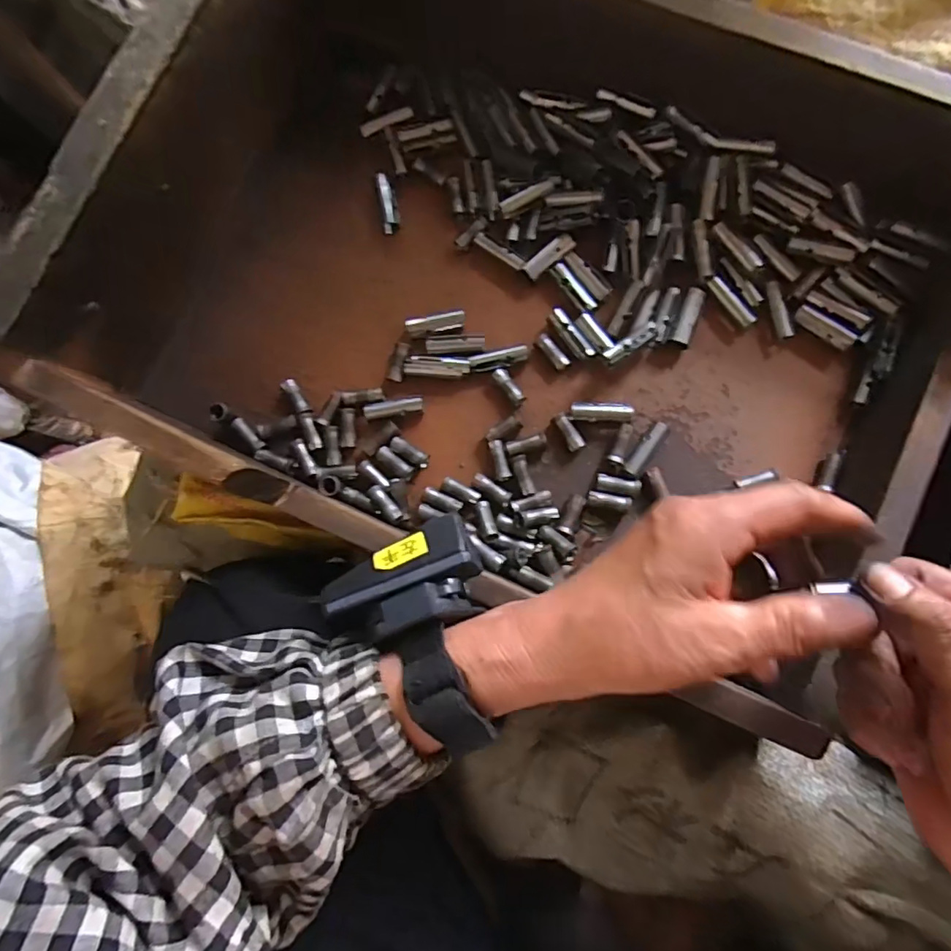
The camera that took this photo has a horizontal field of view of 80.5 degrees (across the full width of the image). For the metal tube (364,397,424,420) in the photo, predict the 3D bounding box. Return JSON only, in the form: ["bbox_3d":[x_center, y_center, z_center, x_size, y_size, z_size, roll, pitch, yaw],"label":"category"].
[{"bbox_3d":[-0.052,-0.042,0.353,0.037,0.009,0.010,-10,82,3],"label":"metal tube"}]

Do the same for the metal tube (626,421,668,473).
[{"bbox_3d":[0.104,-0.016,0.345,0.010,0.010,0.036,34,86,8],"label":"metal tube"}]

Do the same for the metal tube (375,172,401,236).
[{"bbox_3d":[-0.058,-0.182,0.375,0.011,0.009,0.040,-10,81,3],"label":"metal tube"}]

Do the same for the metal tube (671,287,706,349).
[{"bbox_3d":[0.133,-0.099,0.351,0.011,0.013,0.037,21,84,7],"label":"metal tube"}]

